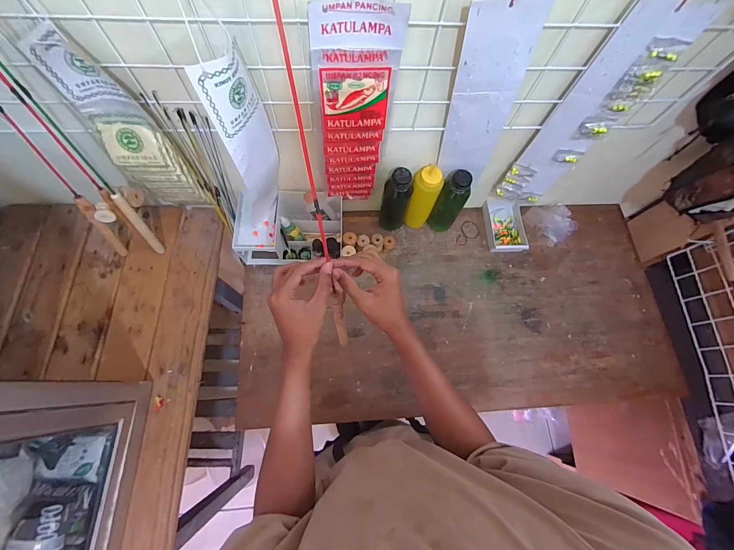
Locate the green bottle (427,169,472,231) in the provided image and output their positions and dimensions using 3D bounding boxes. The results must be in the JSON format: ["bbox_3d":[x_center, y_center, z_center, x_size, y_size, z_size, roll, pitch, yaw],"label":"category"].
[{"bbox_3d":[0.193,-0.168,0.750,0.060,0.188,0.066,30,73,7],"label":"green bottle"}]

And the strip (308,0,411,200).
[{"bbox_3d":[-0.020,-0.243,0.549,0.115,0.384,0.028,-9,72,-5],"label":"strip"}]

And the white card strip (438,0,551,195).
[{"bbox_3d":[0.185,-0.264,0.539,0.098,0.357,0.009,-1,71,5],"label":"white card strip"}]

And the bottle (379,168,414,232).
[{"bbox_3d":[0.064,-0.166,0.745,0.067,0.194,0.058,9,71,1],"label":"bottle"}]

